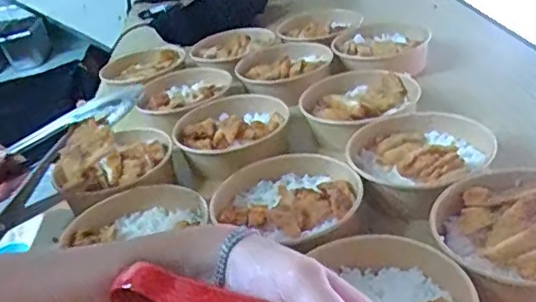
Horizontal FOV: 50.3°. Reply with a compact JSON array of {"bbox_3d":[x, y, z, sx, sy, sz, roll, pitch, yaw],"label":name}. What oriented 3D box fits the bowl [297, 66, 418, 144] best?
[{"bbox_3d":[0.120,-0.053,0.709,0.145,0.055,0.128,-27,34,-25],"label":"bowl"}]

